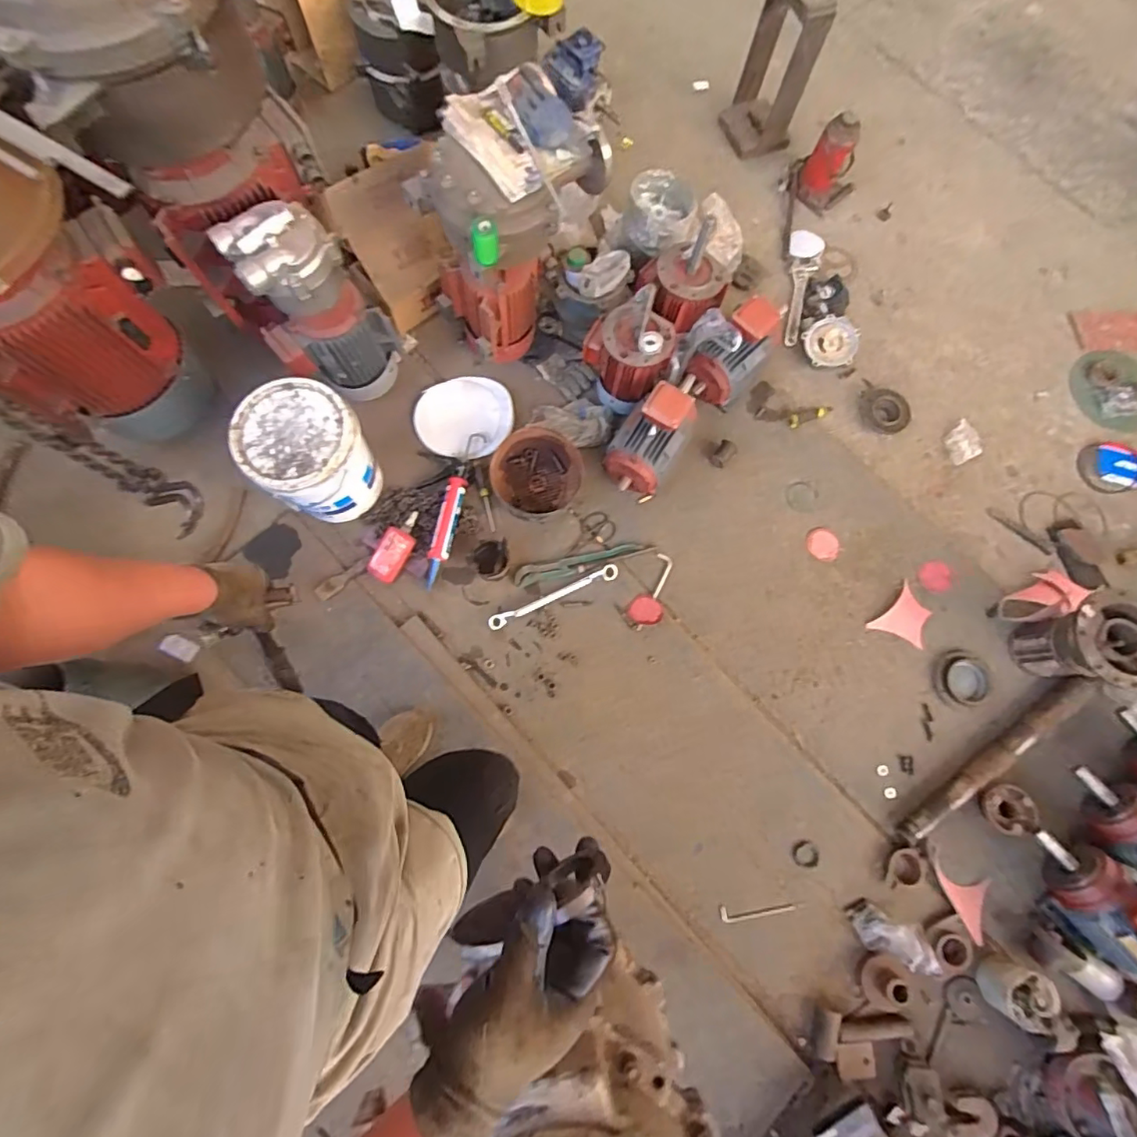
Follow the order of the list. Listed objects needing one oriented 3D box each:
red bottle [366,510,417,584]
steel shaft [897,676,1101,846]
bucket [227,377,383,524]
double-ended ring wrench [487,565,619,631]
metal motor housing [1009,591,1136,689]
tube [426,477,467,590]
[{"bbox_3d":[-0.469,-0.064,1.509,0.088,0.046,0.202,29,76,6],"label":"red bottle"},{"bbox_3d":[1.126,0.485,1.426,0.702,0.063,0.070,-34,78,-10],"label":"steel shaft"},{"bbox_3d":[-0.652,-0.285,1.425,0.270,0.278,0.271,0,75,-1],"label":"bucket"},{"bbox_3d":[-0.041,0.078,1.510,0.375,0.024,0.039,-22,76,-7],"label":"double-ended ring wrench"},{"bbox_3d":[1.328,0.191,1.416,0.199,0.247,0.225,-14,75,-5],"label":"metal motor housing"},{"bbox_3d":[-0.341,-0.105,1.526,0.061,0.064,0.304,10,75,1],"label":"tube"}]

